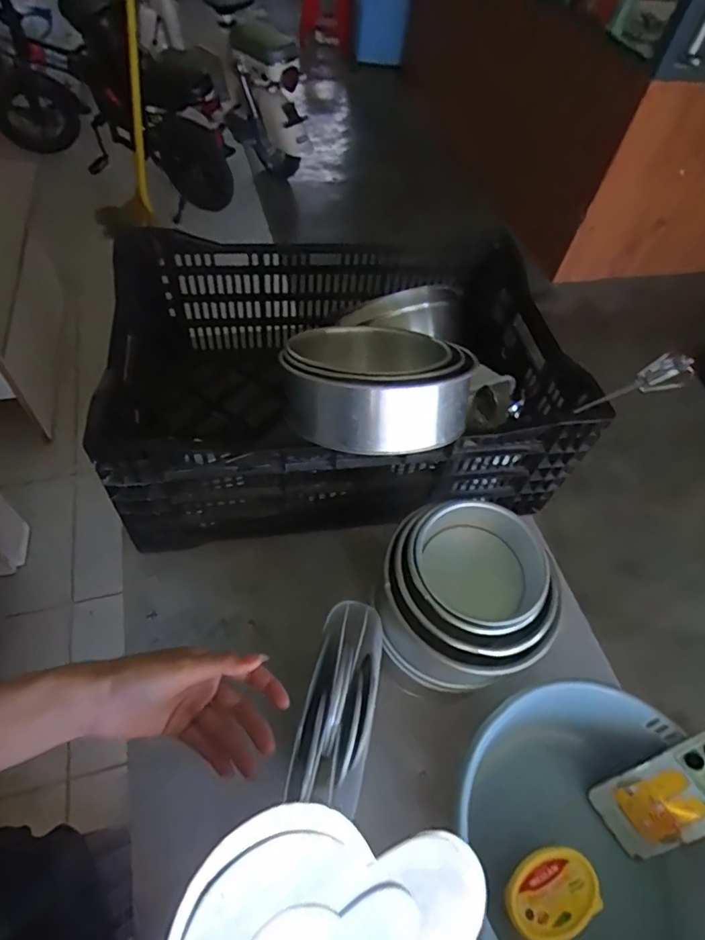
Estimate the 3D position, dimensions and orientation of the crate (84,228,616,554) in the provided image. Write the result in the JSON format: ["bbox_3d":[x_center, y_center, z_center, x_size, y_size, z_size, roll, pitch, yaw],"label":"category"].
[{"bbox_3d":[-0.023,-0.135,0.764,0.623,0.224,0.414,-5,56,-11],"label":"crate"}]

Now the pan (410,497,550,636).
[{"bbox_3d":[0.132,0.106,0.551,0.136,0.044,0.141,3,55,-5],"label":"pan"}]

